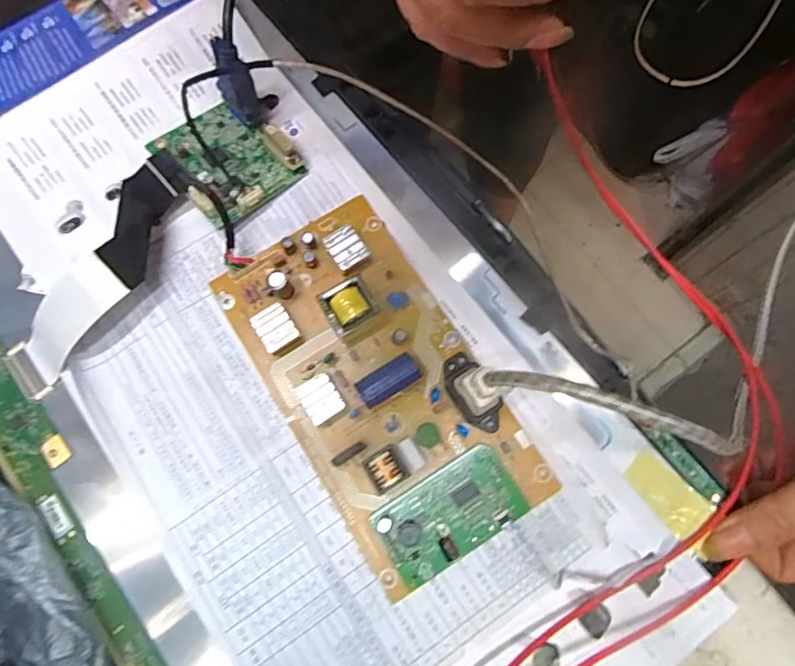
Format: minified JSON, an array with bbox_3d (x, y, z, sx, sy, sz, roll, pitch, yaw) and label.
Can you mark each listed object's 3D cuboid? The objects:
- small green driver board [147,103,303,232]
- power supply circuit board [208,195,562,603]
[{"bbox_3d":[-0.112,-0.115,0.320,0.068,0.018,0.078,-43,78,-8],"label":"small green driver board"},{"bbox_3d":[-0.013,0.027,0.286,0.118,0.023,0.212,-31,78,-7],"label":"power supply circuit board"}]

